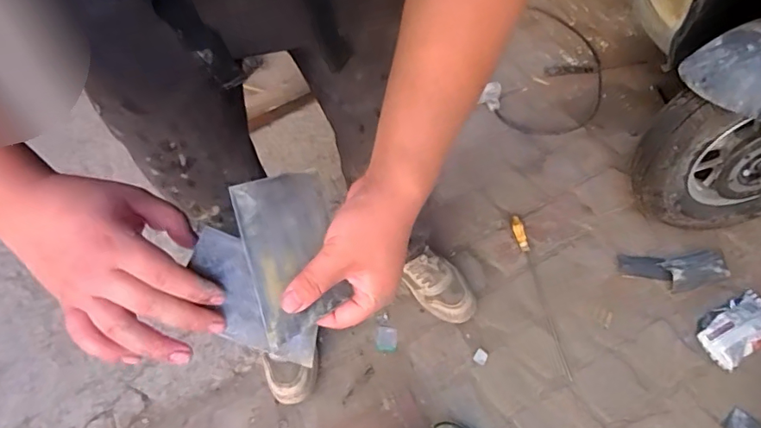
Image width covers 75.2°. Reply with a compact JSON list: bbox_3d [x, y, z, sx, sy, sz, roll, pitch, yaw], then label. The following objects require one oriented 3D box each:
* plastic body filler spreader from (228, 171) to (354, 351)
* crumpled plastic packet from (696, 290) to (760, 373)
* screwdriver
[{"bbox_3d":[-0.071,0.030,0.399,0.072,0.004,0.130,-15,77,-15],"label":"plastic body filler spreader"},{"bbox_3d":[0.735,0.233,1.009,0.187,0.038,0.108,-24,60,-12],"label":"crumpled plastic packet"},{"bbox_3d":[0.351,0.170,1.099,0.025,0.022,0.382,-8,58,-2],"label":"screwdriver"}]

